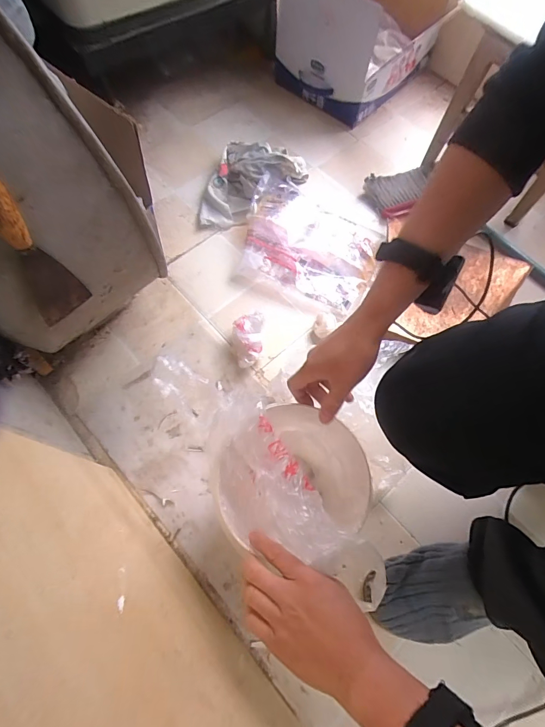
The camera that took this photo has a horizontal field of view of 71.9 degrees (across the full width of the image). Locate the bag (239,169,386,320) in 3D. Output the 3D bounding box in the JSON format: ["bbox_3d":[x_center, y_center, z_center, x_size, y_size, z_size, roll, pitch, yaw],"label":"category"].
[{"bbox_3d":[0.068,-0.243,0.777,0.284,0.055,0.224,25,69,8],"label":"bag"}]

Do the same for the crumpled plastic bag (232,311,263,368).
[{"bbox_3d":[-0.045,-0.040,0.692,0.054,0.043,0.098,-1,68,-3],"label":"crumpled plastic bag"}]

